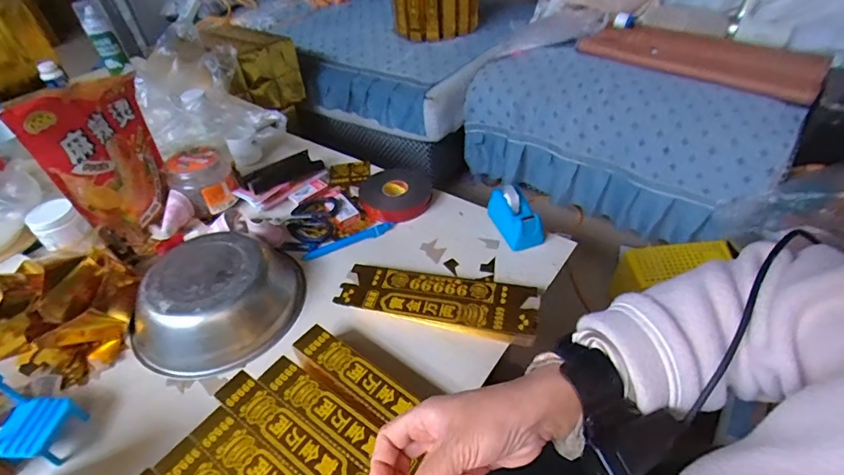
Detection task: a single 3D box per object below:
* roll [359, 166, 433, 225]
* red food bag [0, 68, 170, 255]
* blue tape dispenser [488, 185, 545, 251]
[{"bbox_3d":[-0.051,-0.083,0.844,0.129,0.032,0.134,-3,43,3],"label":"roll"},{"bbox_3d":[-0.502,-0.128,0.743,0.037,0.265,0.186,4,46,19],"label":"red food bag"},{"bbox_3d":[0.156,-0.039,0.746,0.053,0.060,0.111,-15,44,-10],"label":"blue tape dispenser"}]

